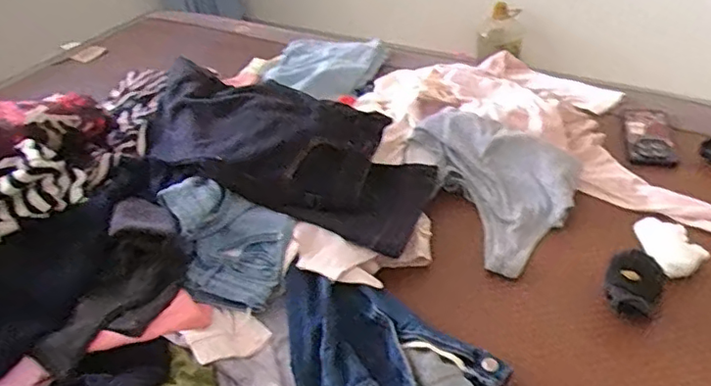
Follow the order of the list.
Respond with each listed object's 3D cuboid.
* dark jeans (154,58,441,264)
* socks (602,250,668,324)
[{"bbox_3d":[-0.116,-0.063,0.920,0.468,0.130,0.229,10,42,22],"label":"dark jeans"},{"bbox_3d":[0.348,0.111,0.718,0.068,0.051,0.078,22,47,32],"label":"socks"}]

